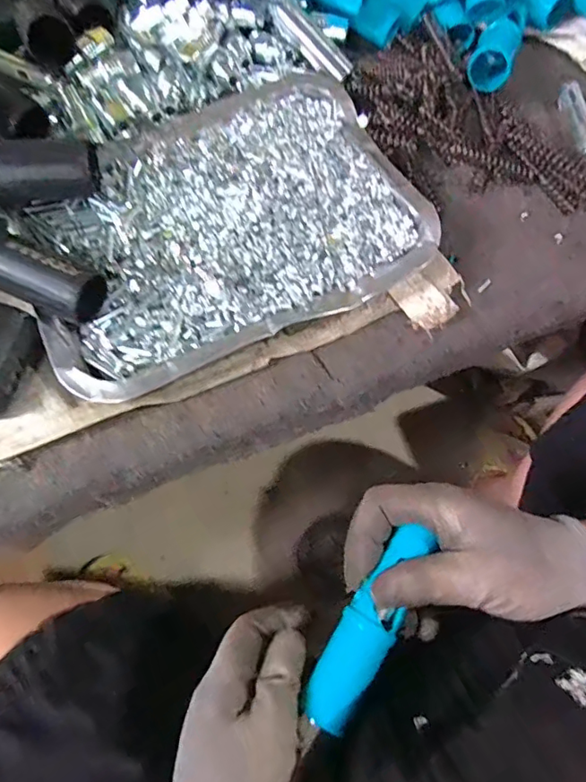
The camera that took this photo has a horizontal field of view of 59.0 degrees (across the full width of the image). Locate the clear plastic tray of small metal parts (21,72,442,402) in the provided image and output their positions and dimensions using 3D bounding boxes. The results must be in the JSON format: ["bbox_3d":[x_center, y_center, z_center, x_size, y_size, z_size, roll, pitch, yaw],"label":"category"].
[{"bbox_3d":[-0.047,-0.112,0.344,0.247,0.036,0.181,-25,70,-12],"label":"clear plastic tray of small metal parts"}]

